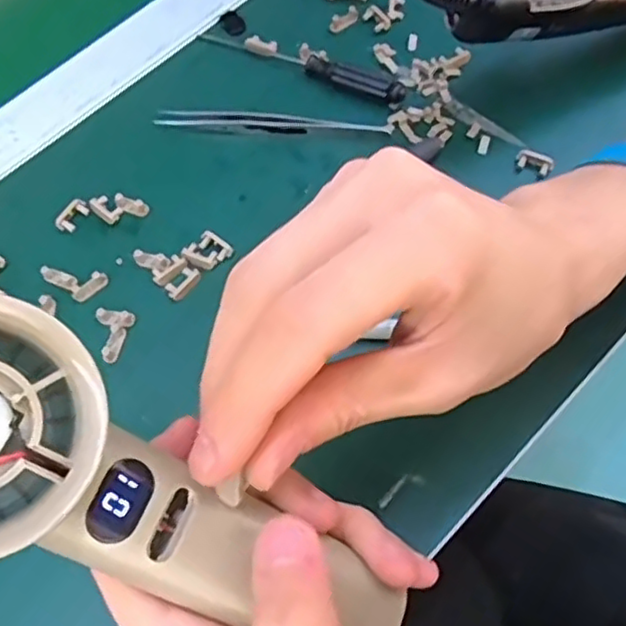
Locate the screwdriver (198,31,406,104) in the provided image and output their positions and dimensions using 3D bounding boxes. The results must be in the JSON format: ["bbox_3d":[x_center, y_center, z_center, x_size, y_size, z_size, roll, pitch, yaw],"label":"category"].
[{"bbox_3d":[-0.008,-0.148,0.388,0.130,0.010,0.018,22,68,12],"label":"screwdriver"}]

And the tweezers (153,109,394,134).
[{"bbox_3d":[-0.023,-0.107,0.370,0.132,0.009,0.013,5,66,4],"label":"tweezers"}]

